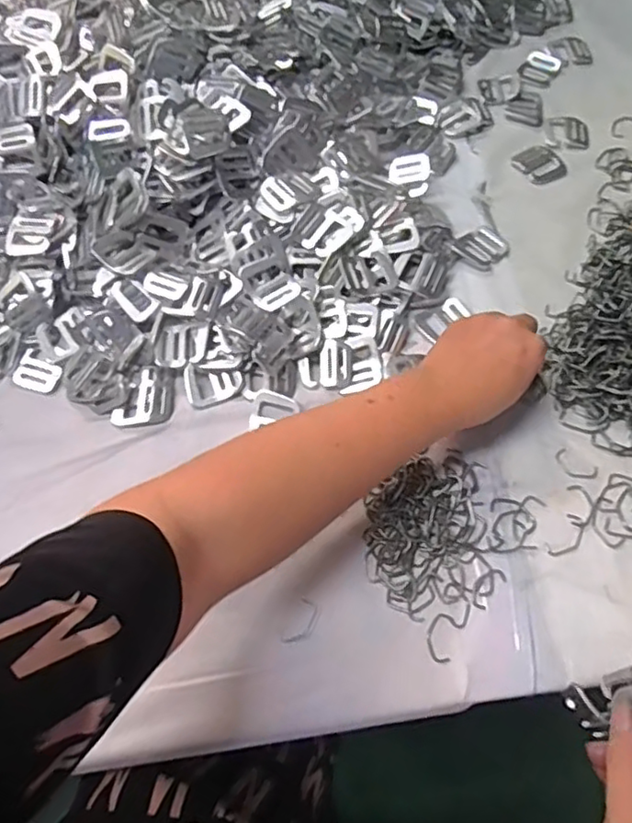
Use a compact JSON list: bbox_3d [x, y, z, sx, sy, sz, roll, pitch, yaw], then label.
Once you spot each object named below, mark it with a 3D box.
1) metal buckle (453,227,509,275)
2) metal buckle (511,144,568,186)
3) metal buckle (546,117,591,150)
[{"bbox_3d":[0.151,-0.148,0.578,0.040,0.006,0.041,40,71,19],"label":"metal buckle"},{"bbox_3d":[0.218,-0.240,0.621,0.040,0.004,0.048,-31,66,-13],"label":"metal buckle"},{"bbox_3d":[0.254,-0.281,0.640,0.041,0.004,0.044,10,64,7],"label":"metal buckle"}]

